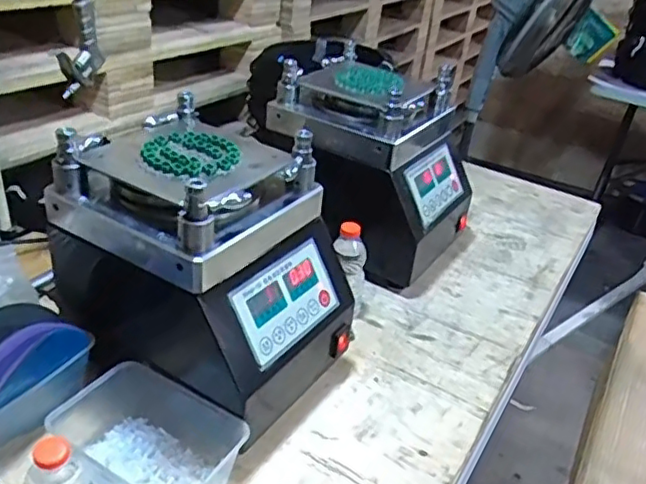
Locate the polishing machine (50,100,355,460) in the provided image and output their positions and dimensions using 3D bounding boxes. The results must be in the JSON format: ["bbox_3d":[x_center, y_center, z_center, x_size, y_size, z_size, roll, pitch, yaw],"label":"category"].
[{"bbox_3d":[-0.133,0.031,0.736,0.286,0.281,0.217,23,34,24],"label":"polishing machine"}]

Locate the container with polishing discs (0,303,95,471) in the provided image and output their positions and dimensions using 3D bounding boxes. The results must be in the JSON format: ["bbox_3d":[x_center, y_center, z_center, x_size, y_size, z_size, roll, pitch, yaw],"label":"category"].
[{"bbox_3d":[-0.322,0.138,0.668,0.077,0.125,0.147,23,34,24],"label":"container with polishing discs"}]

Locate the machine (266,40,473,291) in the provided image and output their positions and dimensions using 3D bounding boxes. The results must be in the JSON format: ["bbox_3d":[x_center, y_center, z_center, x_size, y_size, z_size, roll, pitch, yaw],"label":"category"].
[{"bbox_3d":[0.083,-0.119,1.021,0.259,0.295,0.223,25,35,27],"label":"machine"}]

